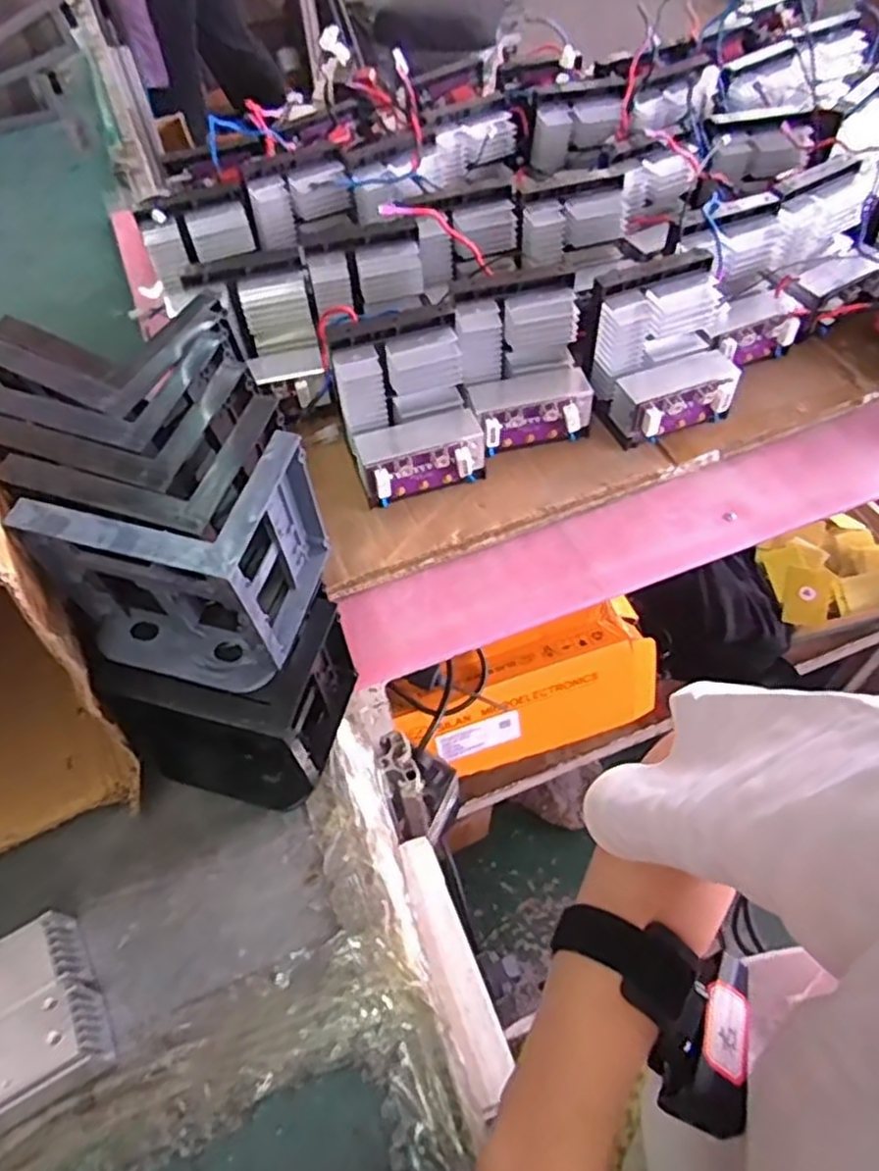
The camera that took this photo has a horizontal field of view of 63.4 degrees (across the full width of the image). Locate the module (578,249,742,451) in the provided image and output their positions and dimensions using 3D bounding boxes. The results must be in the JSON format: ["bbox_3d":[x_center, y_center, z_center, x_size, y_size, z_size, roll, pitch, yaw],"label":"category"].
[{"bbox_3d":[0.203,-0.198,0.601,0.135,0.114,0.109,-23,57,-12],"label":"module"}]

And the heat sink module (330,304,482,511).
[{"bbox_3d":[-0.021,-0.133,0.572,0.107,0.104,0.091,-17,56,-8],"label":"heat sink module"}]

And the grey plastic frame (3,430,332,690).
[{"bbox_3d":[-0.138,-0.019,0.384,0.121,0.107,0.099,8,56,8],"label":"grey plastic frame"}]

